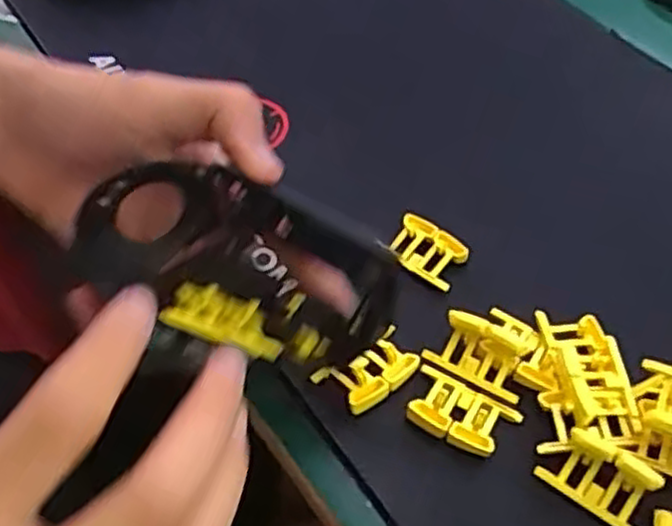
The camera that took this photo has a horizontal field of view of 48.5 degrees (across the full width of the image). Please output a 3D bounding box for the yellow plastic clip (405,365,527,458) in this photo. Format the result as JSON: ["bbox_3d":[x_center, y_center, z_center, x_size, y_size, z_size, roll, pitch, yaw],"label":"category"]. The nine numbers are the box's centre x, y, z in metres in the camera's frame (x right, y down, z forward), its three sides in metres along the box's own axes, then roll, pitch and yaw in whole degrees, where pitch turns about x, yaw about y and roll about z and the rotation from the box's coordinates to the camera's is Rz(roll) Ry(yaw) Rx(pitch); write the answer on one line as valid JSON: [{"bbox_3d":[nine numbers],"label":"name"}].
[{"bbox_3d":[0.051,0.060,0.302,0.042,0.009,0.027,26,56,17],"label":"yellow plastic clip"}]

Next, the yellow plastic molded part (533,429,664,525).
[{"bbox_3d":[0.101,0.082,0.282,0.042,0.013,0.023,32,58,21],"label":"yellow plastic molded part"}]

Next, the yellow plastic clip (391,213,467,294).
[{"bbox_3d":[0.043,-0.005,0.355,0.037,0.013,0.023,32,58,21],"label":"yellow plastic clip"}]

